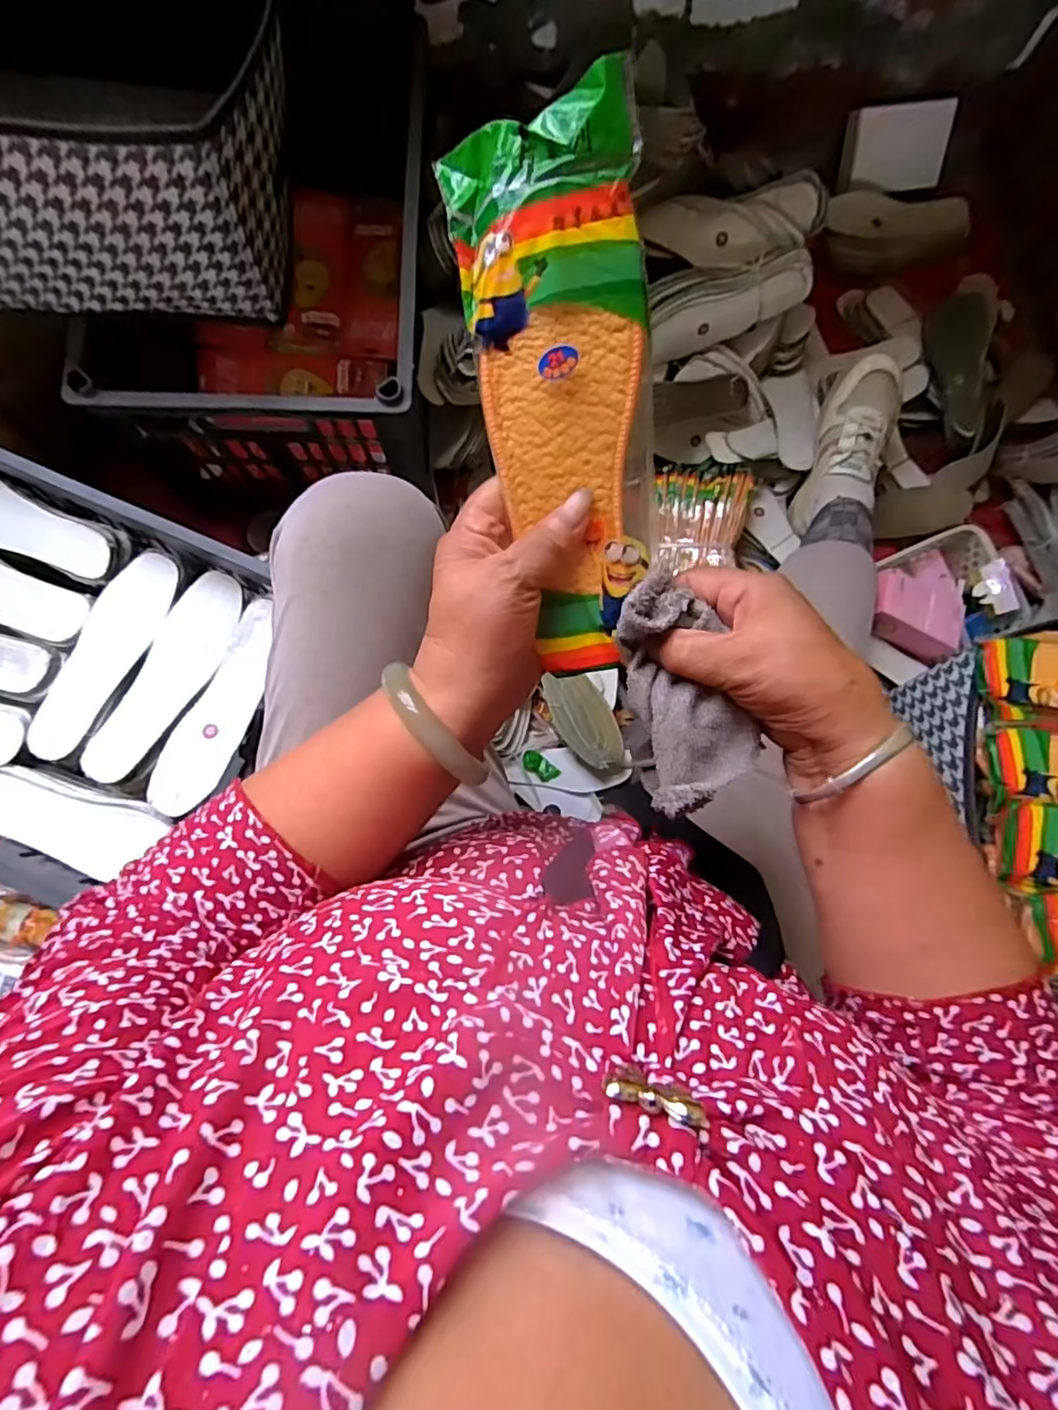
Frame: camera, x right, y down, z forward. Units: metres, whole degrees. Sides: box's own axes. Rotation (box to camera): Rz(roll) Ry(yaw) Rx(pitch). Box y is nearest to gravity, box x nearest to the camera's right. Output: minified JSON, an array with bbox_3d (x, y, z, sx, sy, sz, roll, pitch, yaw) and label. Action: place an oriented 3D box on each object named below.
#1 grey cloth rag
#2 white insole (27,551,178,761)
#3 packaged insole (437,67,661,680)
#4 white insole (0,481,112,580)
[{"bbox_3d":[0.077,-0.006,0.305,0.061,0.019,0.114,-13,92,-4],"label":"grey cloth rag"},{"bbox_3d":[-0.421,-0.050,0.607,0.071,0.013,0.218,25,82,1],"label":"white insole"},{"bbox_3d":[0.022,-0.134,0.287,0.077,0.029,0.232,-11,111,5],"label":"packaged insole"},{"bbox_3d":[-0.525,-0.188,0.612,0.220,0.022,0.063,25,82,1],"label":"white insole"}]

